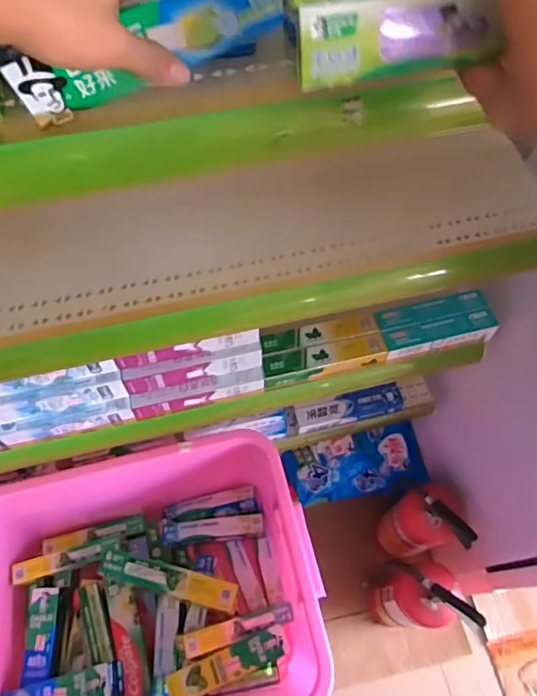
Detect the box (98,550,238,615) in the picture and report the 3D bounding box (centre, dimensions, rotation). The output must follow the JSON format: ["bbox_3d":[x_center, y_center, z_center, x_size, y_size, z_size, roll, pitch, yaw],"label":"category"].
[{"bbox_3d":[-0.167,0.386,0.844,0.234,0.029,0.045,13,63,5],"label":"box"}]

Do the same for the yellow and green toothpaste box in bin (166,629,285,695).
[{"bbox_3d":[-0.067,0.496,0.793,0.184,0.029,0.046,-20,65,-11],"label":"yellow and green toothpaste box in bin"}]

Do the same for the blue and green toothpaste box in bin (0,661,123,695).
[{"bbox_3d":[-0.320,0.533,0.780,0.184,0.048,0.051,-19,64,4],"label":"blue and green toothpaste box in bin"}]

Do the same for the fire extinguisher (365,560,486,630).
[{"bbox_3d":[0.317,0.559,1.154,0.111,0.482,0.119,-3,63,-3],"label":"fire extinguisher"}]

